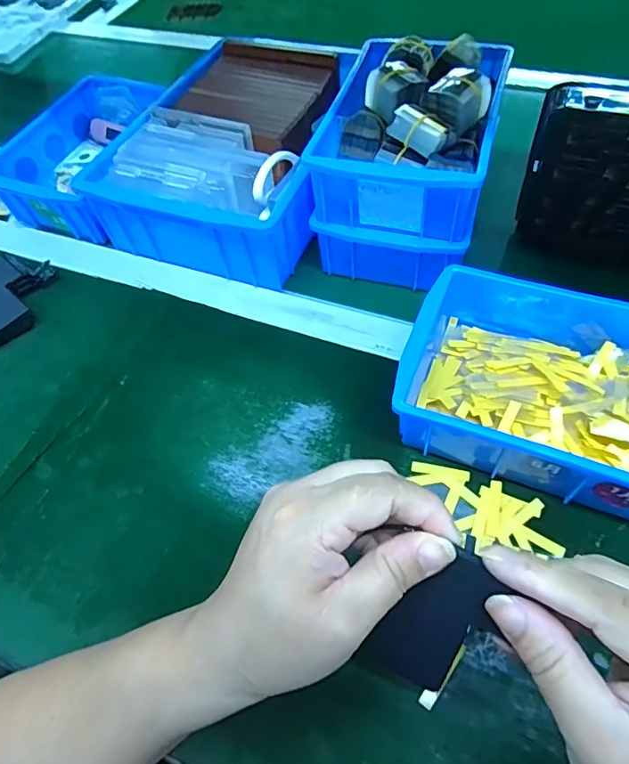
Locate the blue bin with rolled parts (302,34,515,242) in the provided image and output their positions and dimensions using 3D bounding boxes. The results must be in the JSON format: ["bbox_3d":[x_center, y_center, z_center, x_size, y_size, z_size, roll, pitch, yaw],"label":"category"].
[{"bbox_3d":[0.082,-0.209,0.416,0.133,0.082,0.185,13,59,13],"label":"blue bin with rolled parts"}]

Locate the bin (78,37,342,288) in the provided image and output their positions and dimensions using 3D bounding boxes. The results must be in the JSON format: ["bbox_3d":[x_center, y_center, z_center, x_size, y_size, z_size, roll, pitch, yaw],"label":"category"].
[{"bbox_3d":[-0.069,-0.232,0.512,0.209,0.088,0.290,17,60,16],"label":"bin"}]

